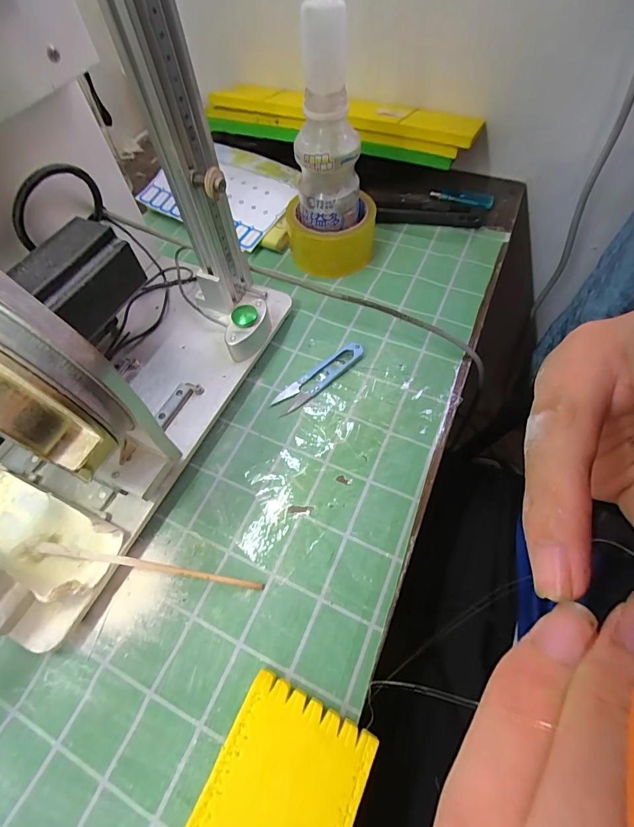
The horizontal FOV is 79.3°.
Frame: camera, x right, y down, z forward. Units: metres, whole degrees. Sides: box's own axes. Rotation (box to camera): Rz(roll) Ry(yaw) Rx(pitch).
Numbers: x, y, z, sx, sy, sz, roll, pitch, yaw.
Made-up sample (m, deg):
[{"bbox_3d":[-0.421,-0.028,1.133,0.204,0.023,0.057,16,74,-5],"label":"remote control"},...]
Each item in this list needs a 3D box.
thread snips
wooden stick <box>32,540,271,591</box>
[{"bbox_3d":[0.002,-0.035,0.361,0.100,0.009,0.024,-36,63,-16],"label":"thread snips"},{"bbox_3d":[-0.115,0.108,0.270,0.155,0.006,0.006,12,60,-4],"label":"wooden stick"}]

